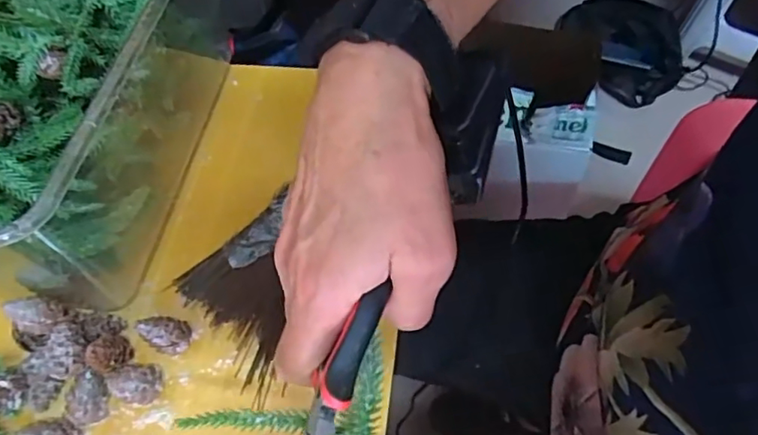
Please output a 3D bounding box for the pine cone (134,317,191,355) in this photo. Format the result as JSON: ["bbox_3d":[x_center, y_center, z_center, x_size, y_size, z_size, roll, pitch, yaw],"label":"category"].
[{"bbox_3d":[-0.137,0.076,0.365,0.037,0.021,0.019,8,59,8],"label":"pine cone"}]

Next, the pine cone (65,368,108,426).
[{"bbox_3d":[-0.176,0.112,0.346,0.021,0.022,0.030,-23,59,-11],"label":"pine cone"}]

